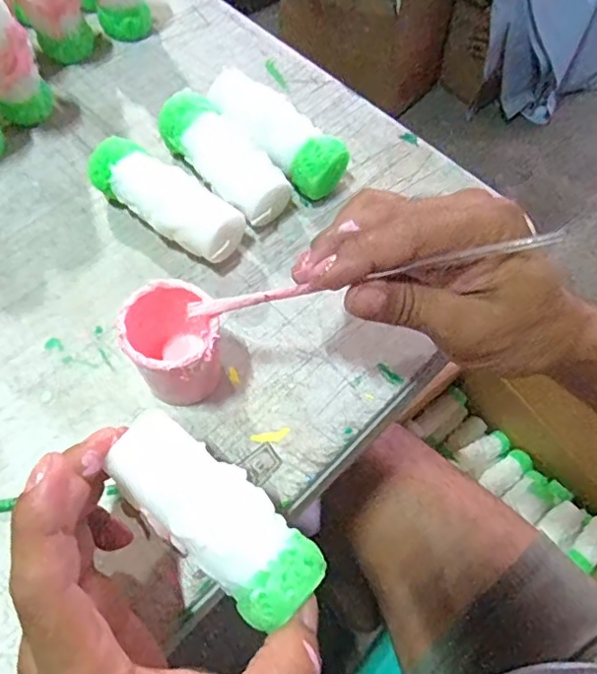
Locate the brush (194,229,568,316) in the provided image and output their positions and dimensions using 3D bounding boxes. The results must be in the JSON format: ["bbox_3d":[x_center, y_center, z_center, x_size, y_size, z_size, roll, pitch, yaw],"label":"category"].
[{"bbox_3d":[0.028,-0.028,0.264,0.177,0.006,0.007,-10,60,16],"label":"brush"}]

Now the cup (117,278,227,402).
[{"bbox_3d":[-0.068,0.007,0.313,0.048,0.065,0.053,-21,65,-15],"label":"cup"}]

